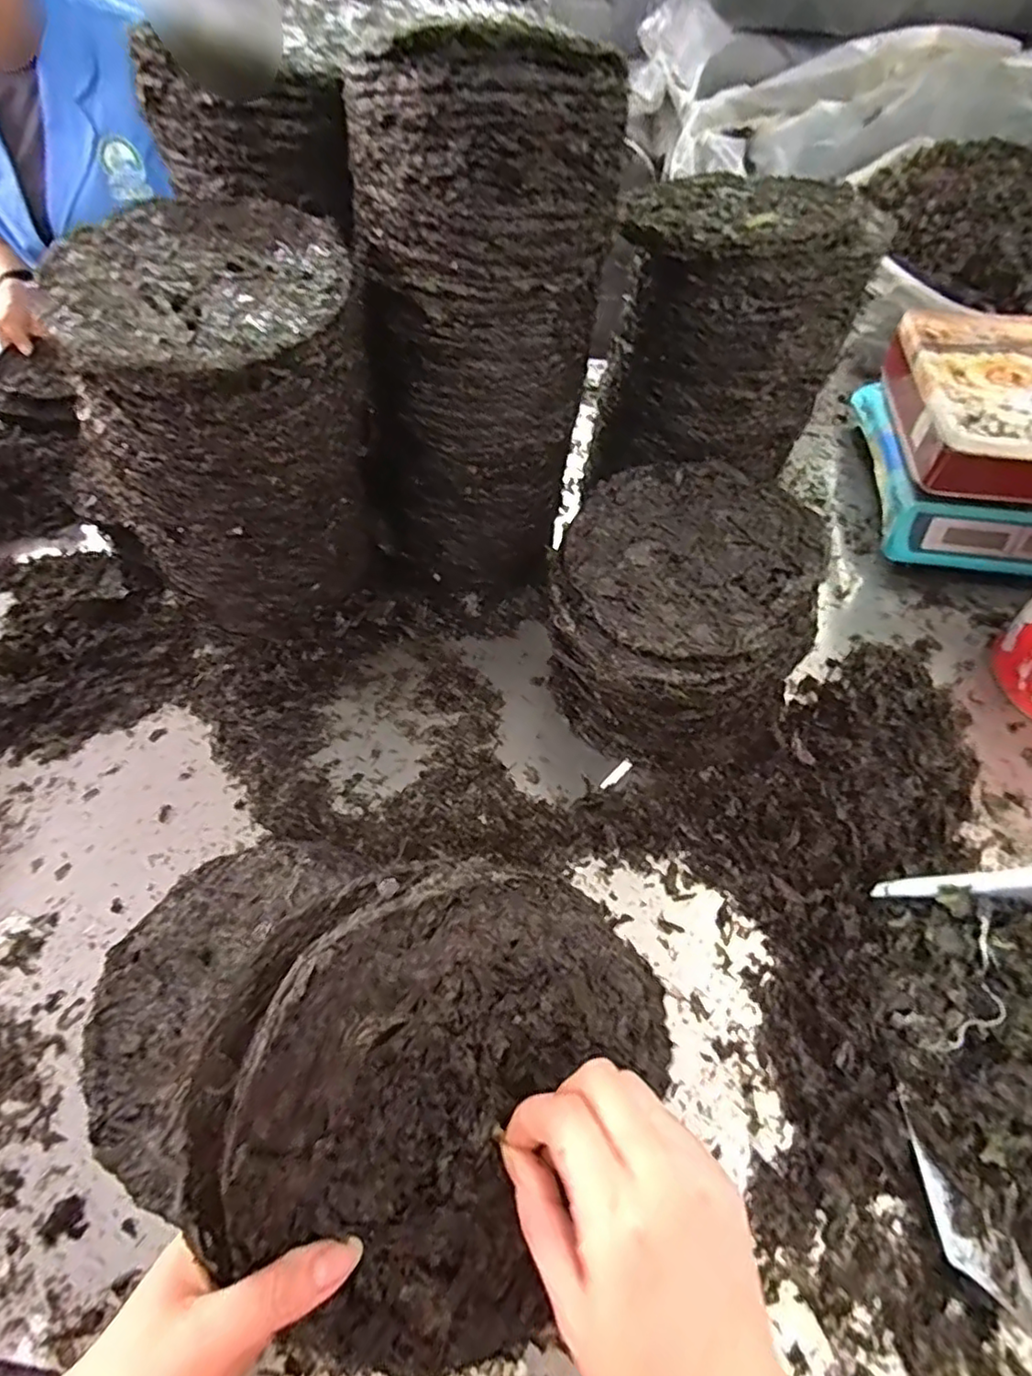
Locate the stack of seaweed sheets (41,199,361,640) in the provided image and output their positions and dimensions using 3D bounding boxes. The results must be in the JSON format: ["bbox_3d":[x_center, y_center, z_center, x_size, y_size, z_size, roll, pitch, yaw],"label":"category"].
[{"bbox_3d":[-0.226,-0.187,0.541,0.222,0.323,0.185,-7,54,-5],"label":"stack of seaweed sheets"}]

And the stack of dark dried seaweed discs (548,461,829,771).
[{"bbox_3d":[0.139,-0.050,0.543,0.199,0.173,0.207,31,60,21],"label":"stack of dark dried seaweed discs"}]

